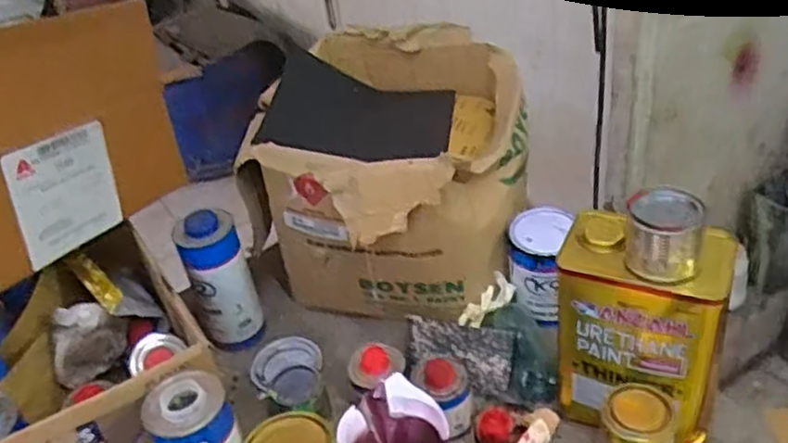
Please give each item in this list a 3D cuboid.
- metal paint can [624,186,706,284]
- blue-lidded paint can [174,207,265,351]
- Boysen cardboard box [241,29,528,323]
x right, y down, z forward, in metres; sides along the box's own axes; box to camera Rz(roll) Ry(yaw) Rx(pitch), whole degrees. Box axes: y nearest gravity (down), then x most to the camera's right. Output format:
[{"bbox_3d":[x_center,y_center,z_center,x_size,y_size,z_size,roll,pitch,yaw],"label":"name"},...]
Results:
[{"bbox_3d":[0.272,0.013,0.728,0.071,0.072,0.064,3,37,16],"label":"metal paint can"},{"bbox_3d":[-0.254,0.090,1.048,0.089,0.230,0.084,-6,35,4],"label":"blue-lidded paint can"},{"bbox_3d":[-0.004,-0.067,1.103,0.395,0.271,0.412,-2,36,9],"label":"Boysen cardboard box"}]

